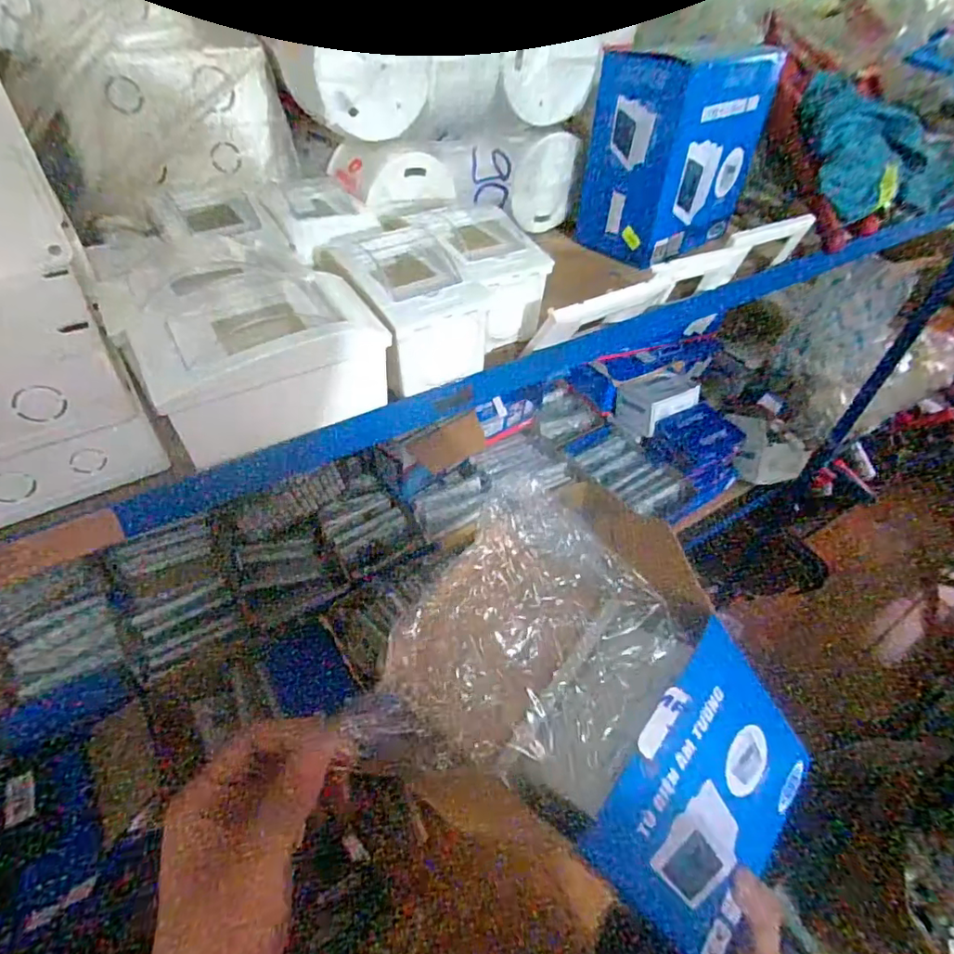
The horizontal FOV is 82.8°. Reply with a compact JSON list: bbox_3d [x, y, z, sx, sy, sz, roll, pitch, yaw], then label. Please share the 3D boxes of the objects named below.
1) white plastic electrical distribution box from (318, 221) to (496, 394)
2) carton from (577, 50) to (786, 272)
[{"bbox_3d":[-0.046,-0.118,0.374,0.078,0.066,0.104,-24,52,-24],"label":"white plastic electrical distribution box"},{"bbox_3d":[0.195,-0.323,0.532,0.107,0.162,0.158,37,55,28],"label":"carton"}]

